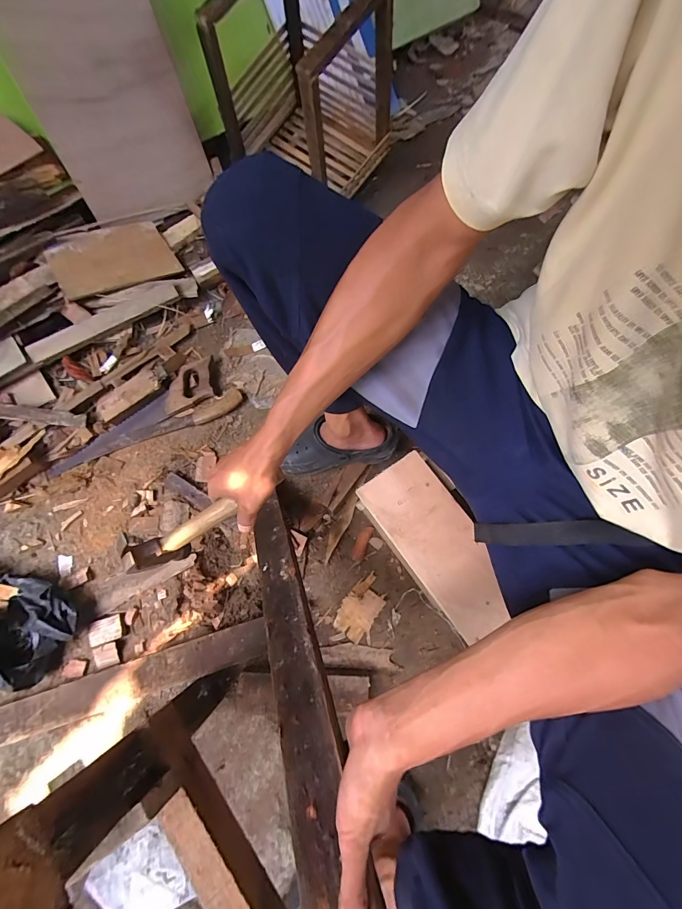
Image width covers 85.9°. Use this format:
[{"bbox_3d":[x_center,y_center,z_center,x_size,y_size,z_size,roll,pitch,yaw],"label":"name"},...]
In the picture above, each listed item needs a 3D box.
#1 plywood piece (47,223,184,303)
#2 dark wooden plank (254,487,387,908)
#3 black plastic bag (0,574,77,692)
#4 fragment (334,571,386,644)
[{"bbox_3d":[-0.549,-0.474,0.889,0.263,0.021,0.153,-29,89,-21],"label":"plywood piece"},{"bbox_3d":[-0.049,0.258,0.429,0.062,0.017,0.632,-18,34,-8],"label":"dark wooden plank"},{"bbox_3d":[-0.569,0.302,0.650,0.173,0.093,0.146,35,74,9],"label":"black plastic bag"},{"bbox_3d":[0.042,0.302,0.730,0.068,0.010,0.119,36,74,9],"label":"fragment"}]

